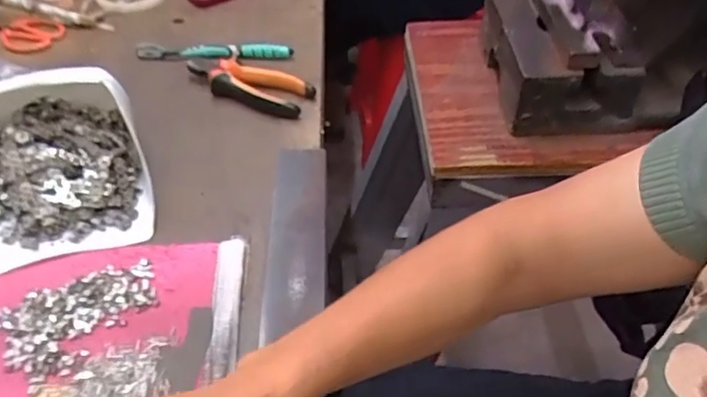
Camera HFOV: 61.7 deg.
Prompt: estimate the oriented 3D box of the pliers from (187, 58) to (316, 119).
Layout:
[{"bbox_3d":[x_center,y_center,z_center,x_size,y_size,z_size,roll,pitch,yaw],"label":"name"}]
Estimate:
[{"bbox_3d":[-0.118,-0.131,0.663,0.152,0.020,0.059,23,49,19],"label":"pliers"}]

